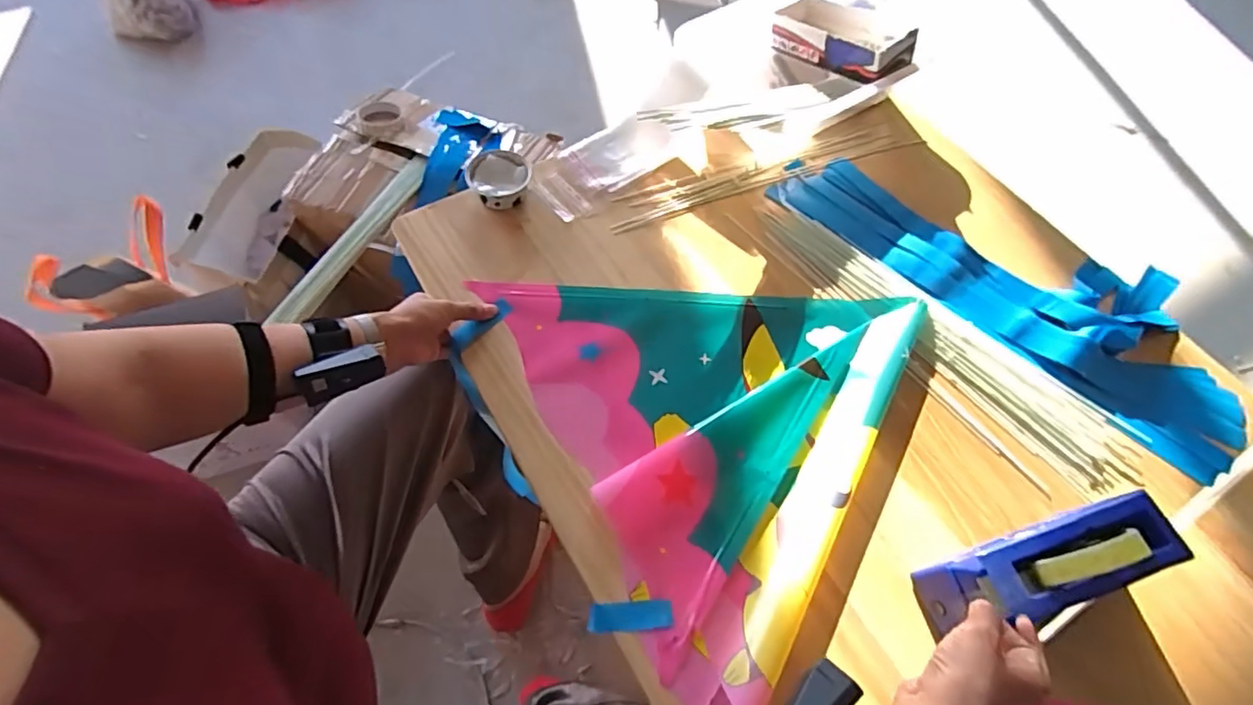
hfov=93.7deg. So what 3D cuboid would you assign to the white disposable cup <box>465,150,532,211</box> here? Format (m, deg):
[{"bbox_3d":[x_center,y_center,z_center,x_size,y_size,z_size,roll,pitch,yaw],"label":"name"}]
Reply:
[{"bbox_3d":[-0.168,-0.226,0.779,0.081,0.037,0.076,-3,62,-4],"label":"white disposable cup"}]

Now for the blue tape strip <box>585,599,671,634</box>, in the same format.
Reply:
[{"bbox_3d":[0.004,0.249,0.553,0.078,0.008,0.026,-1,61,-3],"label":"blue tape strip"}]

